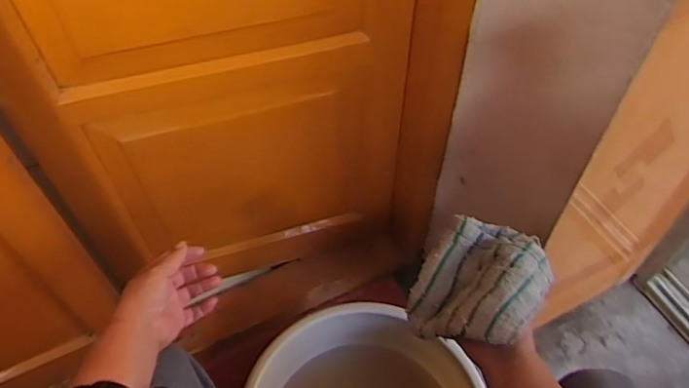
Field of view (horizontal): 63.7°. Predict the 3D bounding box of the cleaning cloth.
[{"bbox_3d":[0.153,0.094,0.617,0.127,0.083,0.147,26,63,17],"label":"cleaning cloth"}]

